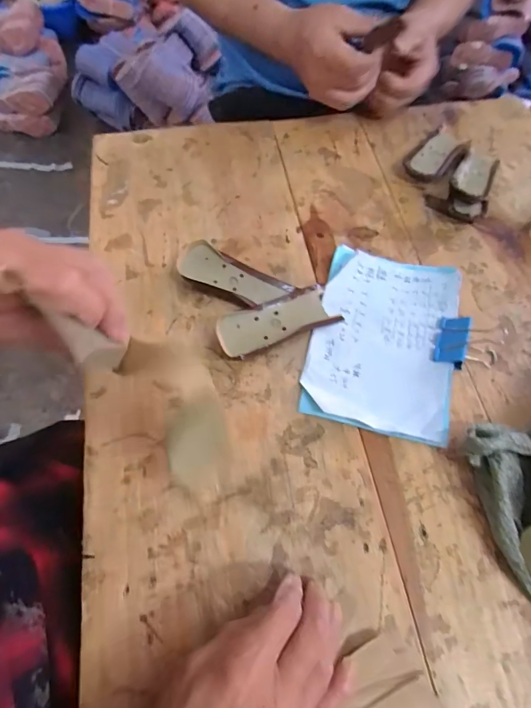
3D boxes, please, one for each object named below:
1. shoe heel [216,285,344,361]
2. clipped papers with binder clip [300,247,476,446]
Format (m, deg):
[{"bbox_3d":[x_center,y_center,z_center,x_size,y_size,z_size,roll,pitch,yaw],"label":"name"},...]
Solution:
[{"bbox_3d":[0.011,-0.032,0.363,0.118,0.021,0.042,-23,67,-12],"label":"shoe heel"},{"bbox_3d":[0.117,-0.017,0.363,0.135,0.018,0.188,15,65,6],"label":"clipped papers with binder clip"}]

